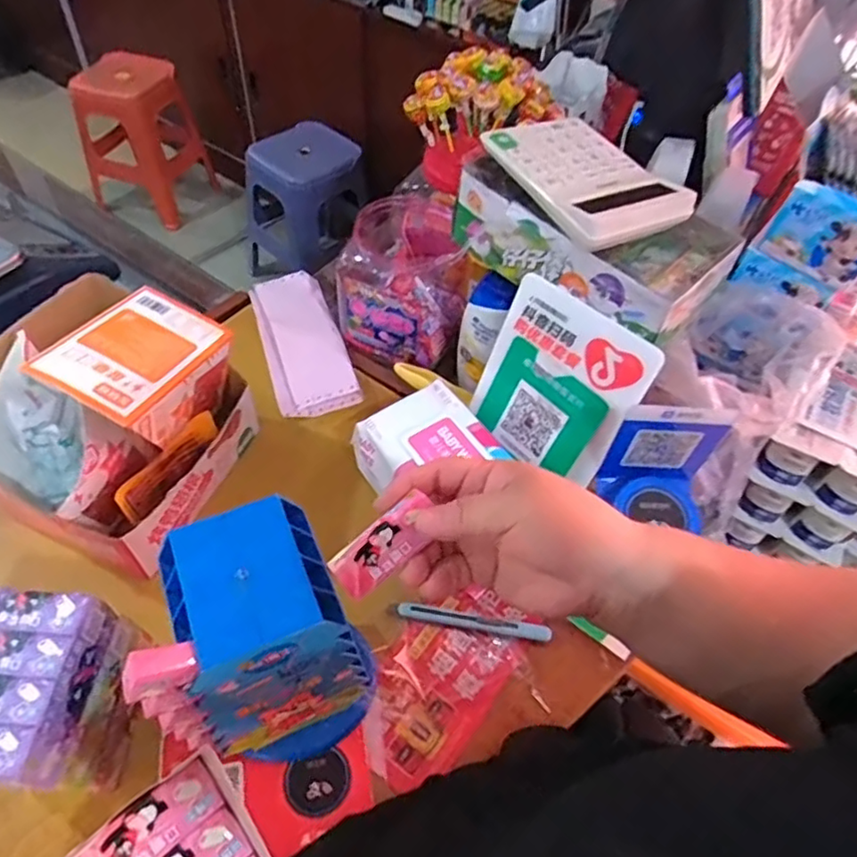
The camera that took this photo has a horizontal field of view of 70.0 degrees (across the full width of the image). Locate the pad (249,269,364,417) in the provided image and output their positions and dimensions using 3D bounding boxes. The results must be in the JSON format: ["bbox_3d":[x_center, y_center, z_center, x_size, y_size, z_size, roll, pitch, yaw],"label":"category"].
[{"bbox_3d":[-0.154,-0.112,0.740,0.090,0.030,0.226,-14,55,-15],"label":"pad"}]

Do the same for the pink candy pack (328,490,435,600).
[{"bbox_3d":[-0.024,0.067,0.346,0.061,0.008,0.028,-39,104,-14],"label":"pink candy pack"}]

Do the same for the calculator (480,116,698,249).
[{"bbox_3d":[0.138,-0.222,0.539,0.116,0.026,0.162,-24,58,-21],"label":"calculator"}]

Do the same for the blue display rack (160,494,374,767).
[{"bbox_3d":[-0.105,0.154,0.428,0.094,0.225,0.098,-24,58,-21],"label":"blue display rack"}]

